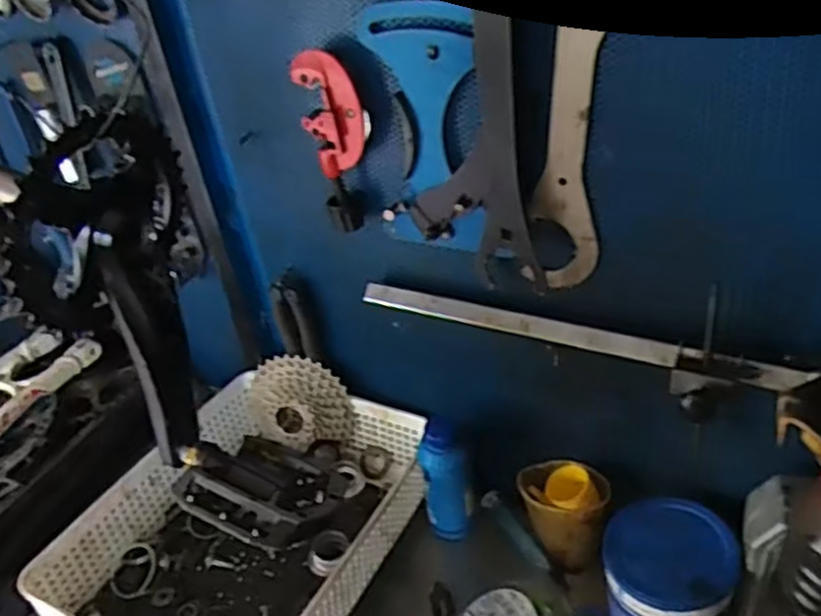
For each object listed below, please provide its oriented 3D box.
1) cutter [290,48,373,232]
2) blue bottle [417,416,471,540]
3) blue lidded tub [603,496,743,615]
[{"bbox_3d":[-0.056,-0.137,0.620,0.052,0.153,0.028,4,37,17],"label":"cutter"},{"bbox_3d":[0.034,0.175,0.734,0.042,0.147,0.034,-9,33,2],"label":"blue bottle"},{"bbox_3d":[0.217,0.227,0.636,0.100,0.084,0.106,-7,34,5],"label":"blue lidded tub"}]

